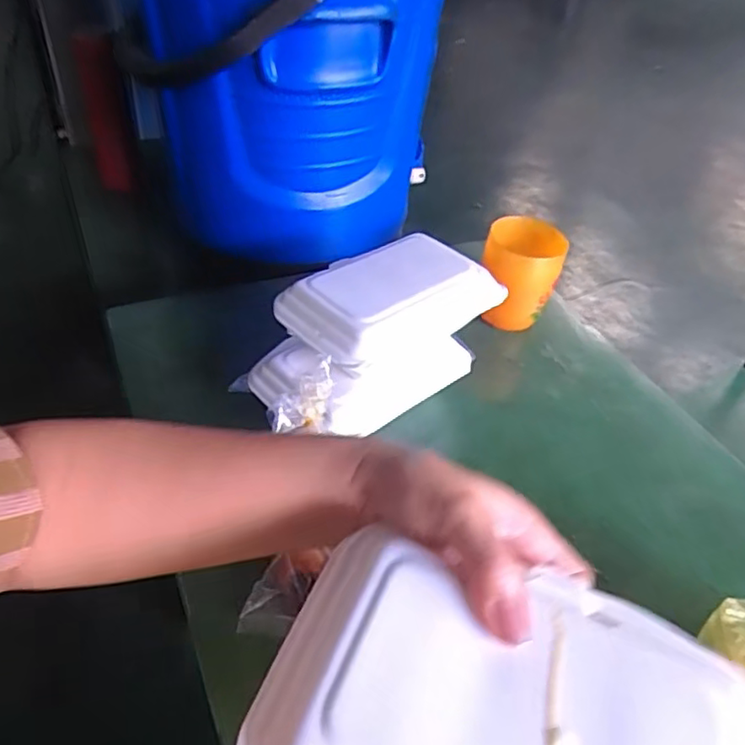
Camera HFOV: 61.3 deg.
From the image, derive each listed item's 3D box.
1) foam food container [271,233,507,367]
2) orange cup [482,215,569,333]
[{"bbox_3d":[0.014,-0.061,0.531,0.163,0.049,0.108,-32,56,-33],"label":"foam food container"},{"bbox_3d":[0.156,-0.103,0.674,0.080,0.094,0.079,16,45,9],"label":"orange cup"}]

